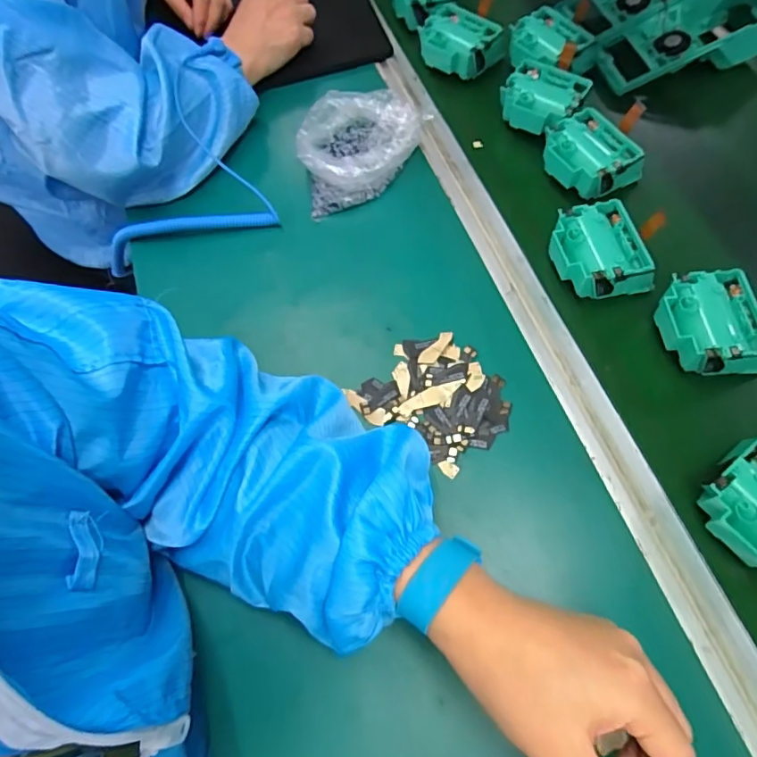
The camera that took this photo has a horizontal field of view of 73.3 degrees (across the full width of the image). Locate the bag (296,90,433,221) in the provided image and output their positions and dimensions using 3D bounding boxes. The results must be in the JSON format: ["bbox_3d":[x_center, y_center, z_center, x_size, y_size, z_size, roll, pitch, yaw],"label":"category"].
[{"bbox_3d":[-0.016,-0.224,0.496,0.109,0.044,0.150,8,67,7],"label":"bag"}]

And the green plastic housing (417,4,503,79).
[{"bbox_3d":[0.087,-0.370,0.560,0.077,0.038,0.065,40,74,18],"label":"green plastic housing"}]

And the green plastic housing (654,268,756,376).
[{"bbox_3d":[0.256,-0.040,0.397,0.066,0.040,0.075,-6,66,1],"label":"green plastic housing"}]

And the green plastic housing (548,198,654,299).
[{"bbox_3d":[0.184,-0.105,0.431,0.071,0.037,0.075,-16,66,-3],"label":"green plastic housing"}]

